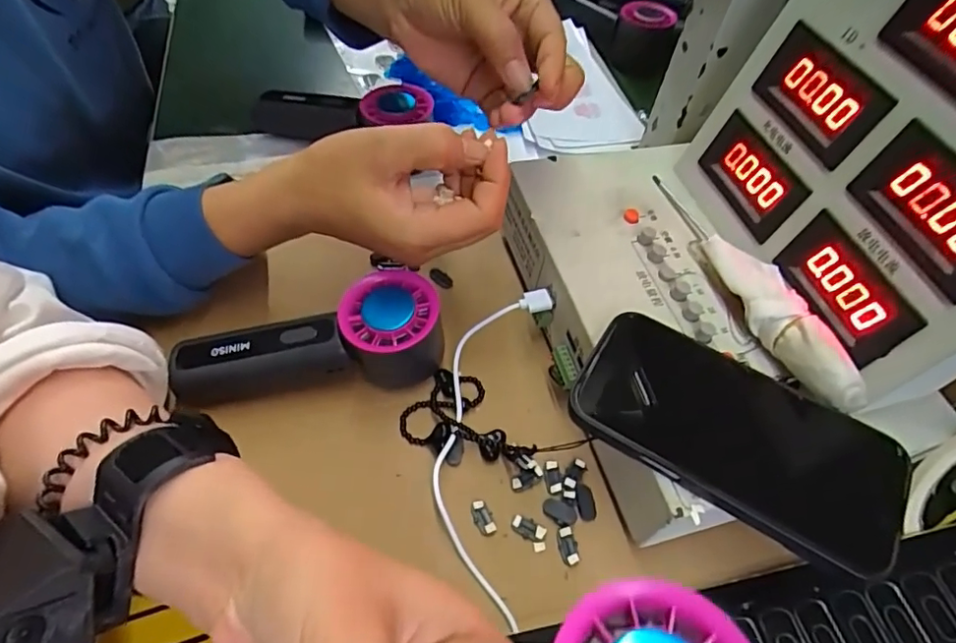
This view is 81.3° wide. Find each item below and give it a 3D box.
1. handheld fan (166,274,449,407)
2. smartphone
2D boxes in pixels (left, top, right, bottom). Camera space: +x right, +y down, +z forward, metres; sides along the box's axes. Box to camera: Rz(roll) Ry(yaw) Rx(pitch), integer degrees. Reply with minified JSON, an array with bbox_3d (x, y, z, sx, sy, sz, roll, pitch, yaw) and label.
[{"bbox_3d":[-0.101,0.013,0.321,0.143,0.047,0.046,-3,56,-6],"label":"handheld fan"},{"bbox_3d":[0.135,0.063,0.294,0.166,0.079,0.015,27,22,13],"label":"smartphone"}]

